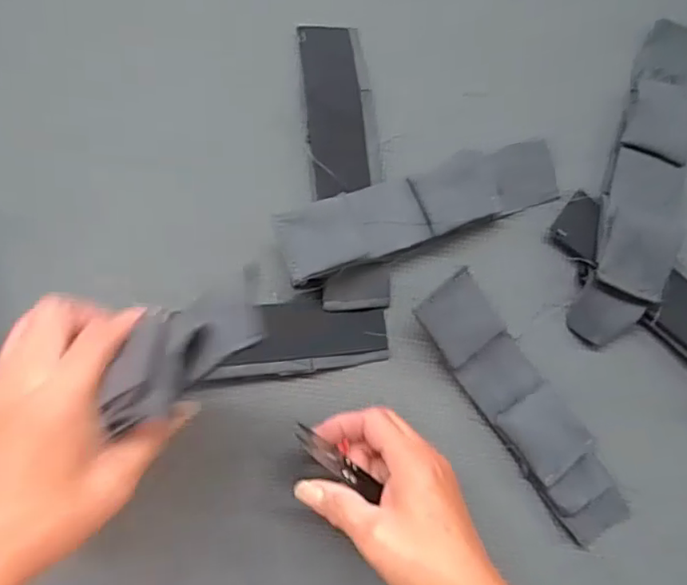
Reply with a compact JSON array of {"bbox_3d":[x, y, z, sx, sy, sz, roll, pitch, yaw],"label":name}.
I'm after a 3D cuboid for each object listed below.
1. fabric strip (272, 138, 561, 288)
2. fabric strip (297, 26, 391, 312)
[{"bbox_3d":[0.054,-0.058,0.391,0.198,0.009,0.047,-20,85,-15],"label":"fabric strip"},{"bbox_3d":[0.002,-0.089,0.405,0.049,0.012,0.199,-5,83,-13],"label":"fabric strip"}]

